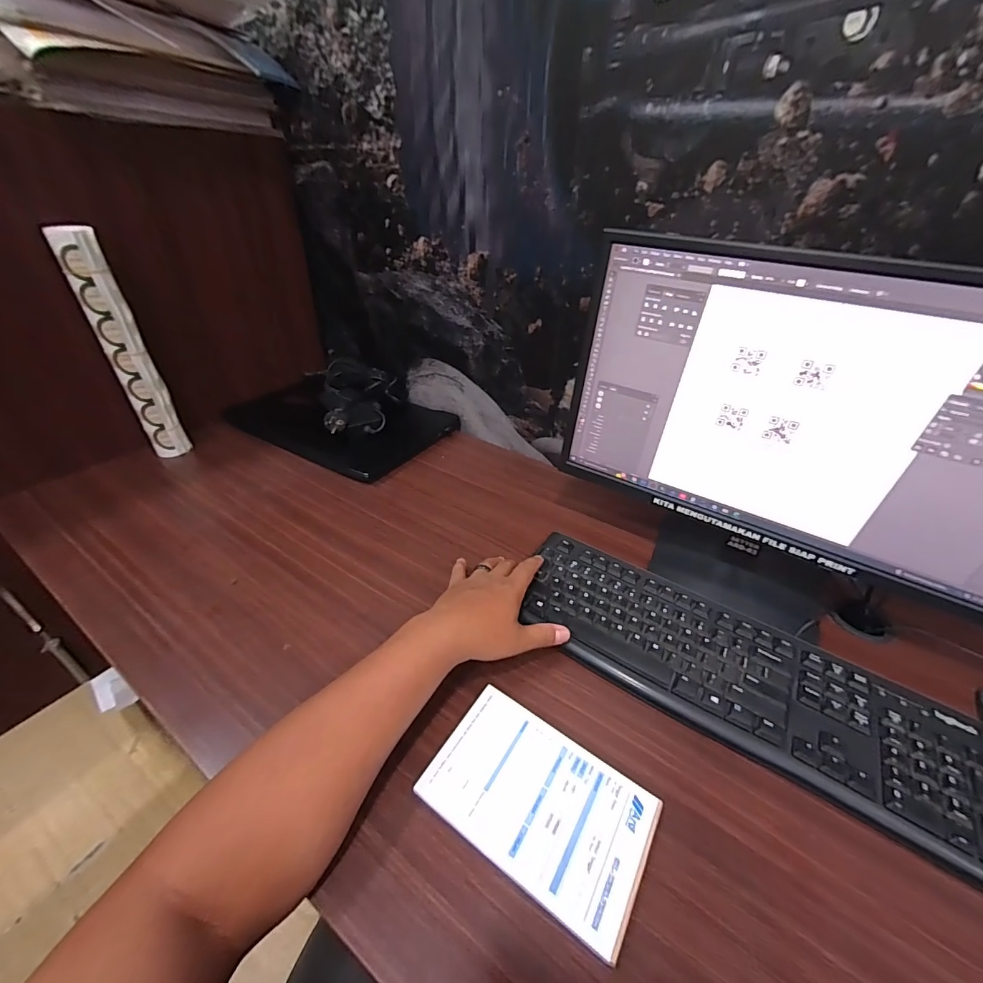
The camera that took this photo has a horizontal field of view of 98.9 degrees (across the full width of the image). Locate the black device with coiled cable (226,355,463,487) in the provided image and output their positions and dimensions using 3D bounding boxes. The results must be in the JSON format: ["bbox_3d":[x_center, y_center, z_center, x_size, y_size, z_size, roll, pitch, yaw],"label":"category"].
[{"bbox_3d":[-0.271,-0.158,0.800,0.344,0.064,0.279,23,42,25],"label":"black device with coiled cable"}]

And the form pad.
[{"bbox_3d":[0.037,0.243,0.334,0.166,0.007,0.106,24,42,25],"label":"form pad"}]

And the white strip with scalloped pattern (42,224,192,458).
[{"bbox_3d":[-0.539,-0.200,0.628,0.035,0.324,0.048,32,46,33],"label":"white strip with scalloped pattern"}]

